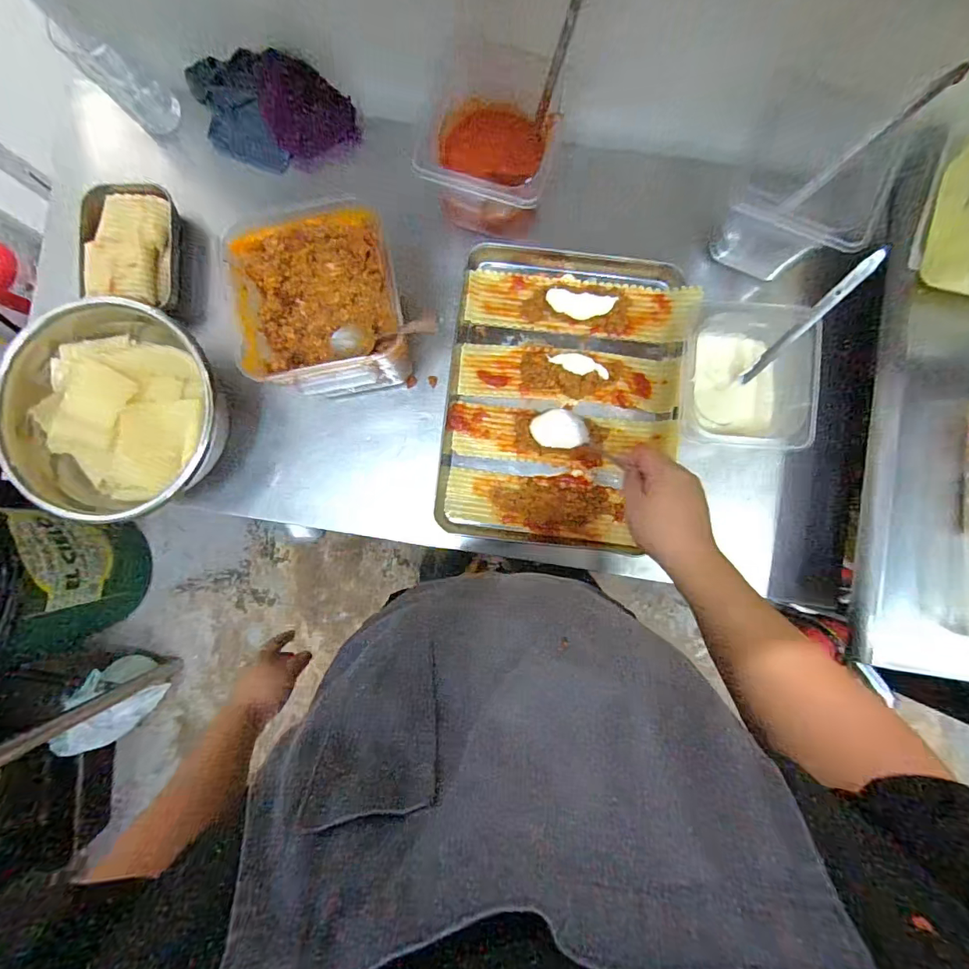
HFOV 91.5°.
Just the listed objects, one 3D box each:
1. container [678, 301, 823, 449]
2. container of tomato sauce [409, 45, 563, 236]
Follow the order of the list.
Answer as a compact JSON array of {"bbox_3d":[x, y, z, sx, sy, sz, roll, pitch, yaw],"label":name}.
[{"bbox_3d":[0.324,-0.130,0.613,0.157,0.105,0.157,3,87,1],"label":"container"},{"bbox_3d":[0.007,-0.414,0.593,0.145,0.093,0.157,15,87,2],"label":"container of tomato sauce"}]

